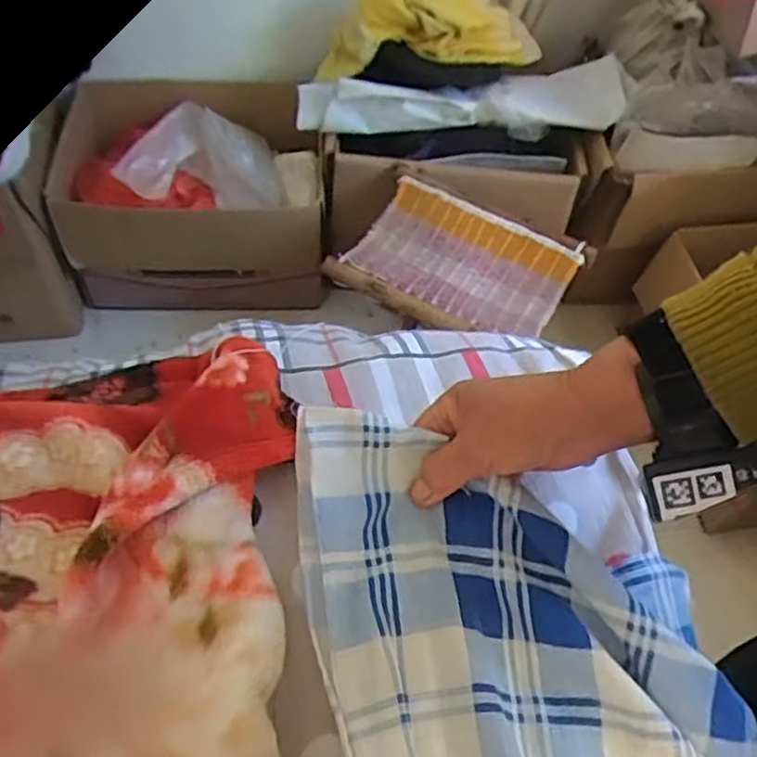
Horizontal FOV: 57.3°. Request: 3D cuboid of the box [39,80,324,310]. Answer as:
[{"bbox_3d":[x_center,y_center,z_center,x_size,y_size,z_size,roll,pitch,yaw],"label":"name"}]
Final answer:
[{"bbox_3d":[-0.308,-0.324,1.204,0.403,0.250,0.340,-3,58,-7],"label":"box"}]

